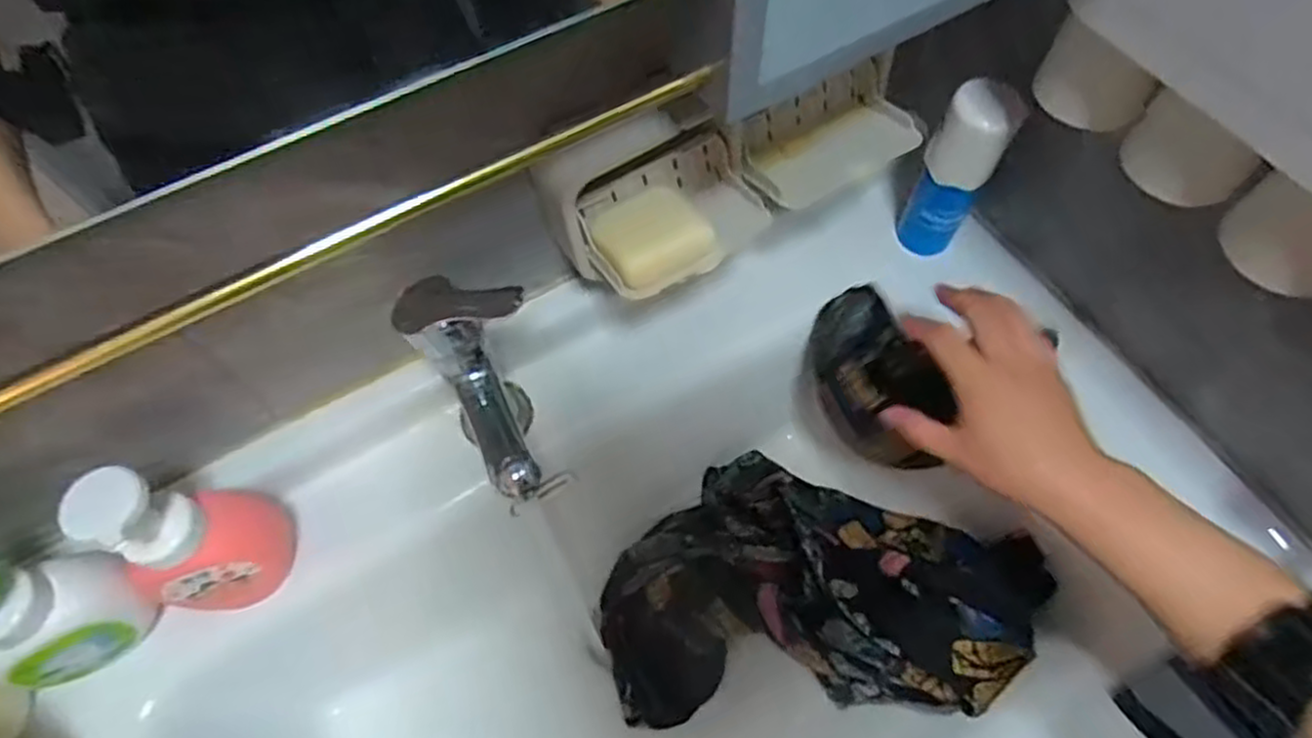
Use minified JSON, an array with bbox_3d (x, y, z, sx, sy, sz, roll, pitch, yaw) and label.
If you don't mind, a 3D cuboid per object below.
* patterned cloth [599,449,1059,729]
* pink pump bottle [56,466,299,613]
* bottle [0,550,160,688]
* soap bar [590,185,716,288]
[{"bbox_3d":[0.120,0.163,0.596,0.322,0.125,0.206,-2,62,1],"label":"patterned cloth"},{"bbox_3d":[-0.303,0.103,0.468,0.072,0.142,0.077,15,64,10],"label":"pink pump bottle"},{"bbox_3d":[-0.376,0.147,0.447,0.071,0.120,0.054,-27,65,-12],"label":"bottle"},{"bbox_3d":[-0.002,-0.088,0.475,0.063,0.017,0.059,-27,65,-12],"label":"soap bar"}]

